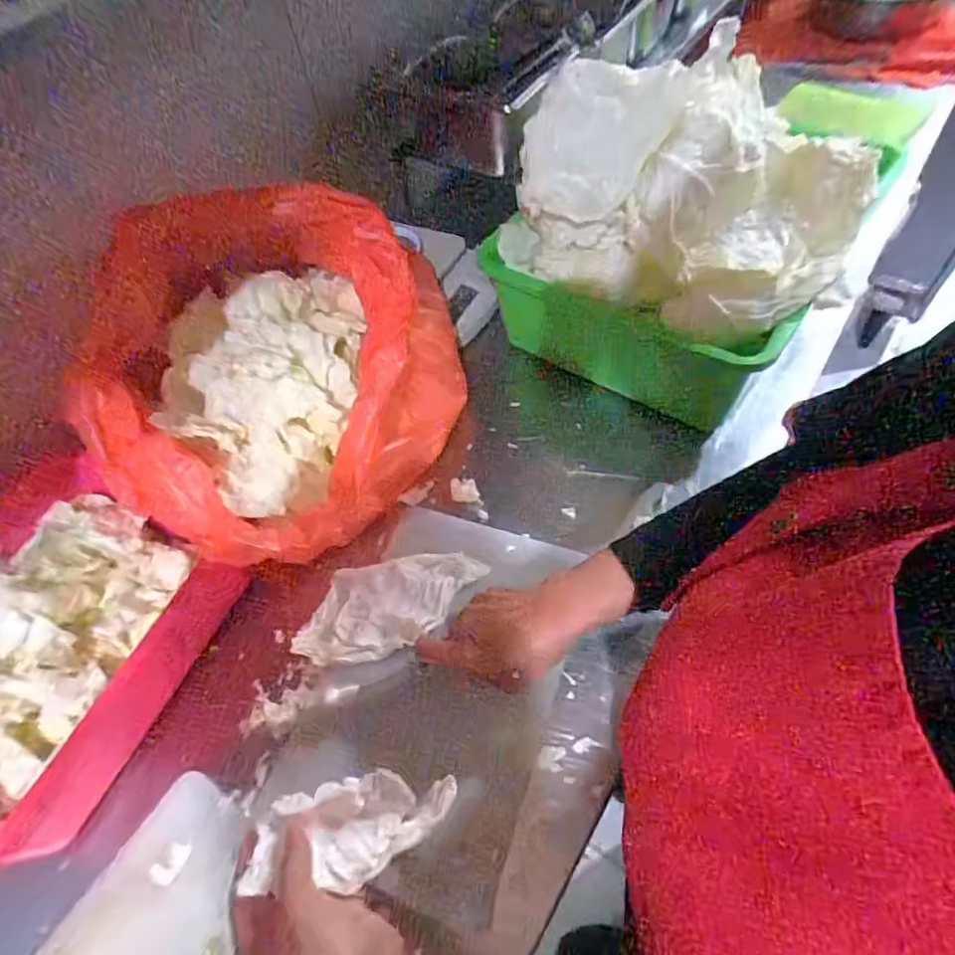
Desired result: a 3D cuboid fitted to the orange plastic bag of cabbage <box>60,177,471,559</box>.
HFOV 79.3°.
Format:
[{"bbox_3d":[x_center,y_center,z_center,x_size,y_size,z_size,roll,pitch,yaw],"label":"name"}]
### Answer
[{"bbox_3d":[-0.195,-0.123,0.561,0.311,0.194,0.361,27,64,23],"label":"orange plastic bag of cabbage"}]

